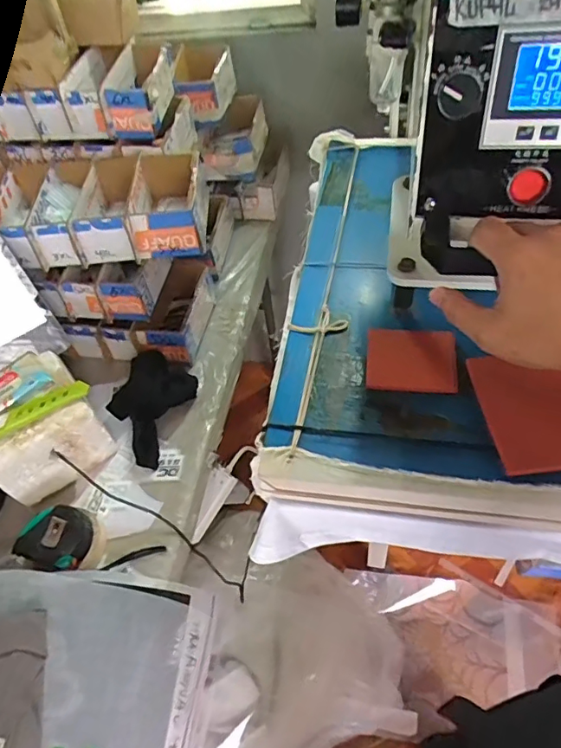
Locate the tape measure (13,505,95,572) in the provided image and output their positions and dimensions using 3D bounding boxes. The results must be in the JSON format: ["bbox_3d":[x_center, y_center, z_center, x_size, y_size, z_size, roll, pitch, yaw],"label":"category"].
[{"bbox_3d":[-0.270,0.194,0.629,0.071,0.040,0.073,11,53,15],"label":"tape measure"}]

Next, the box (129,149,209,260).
[{"bbox_3d":[-0.160,-0.246,0.756,0.098,0.068,0.164,-6,50,1],"label":"box"}]

